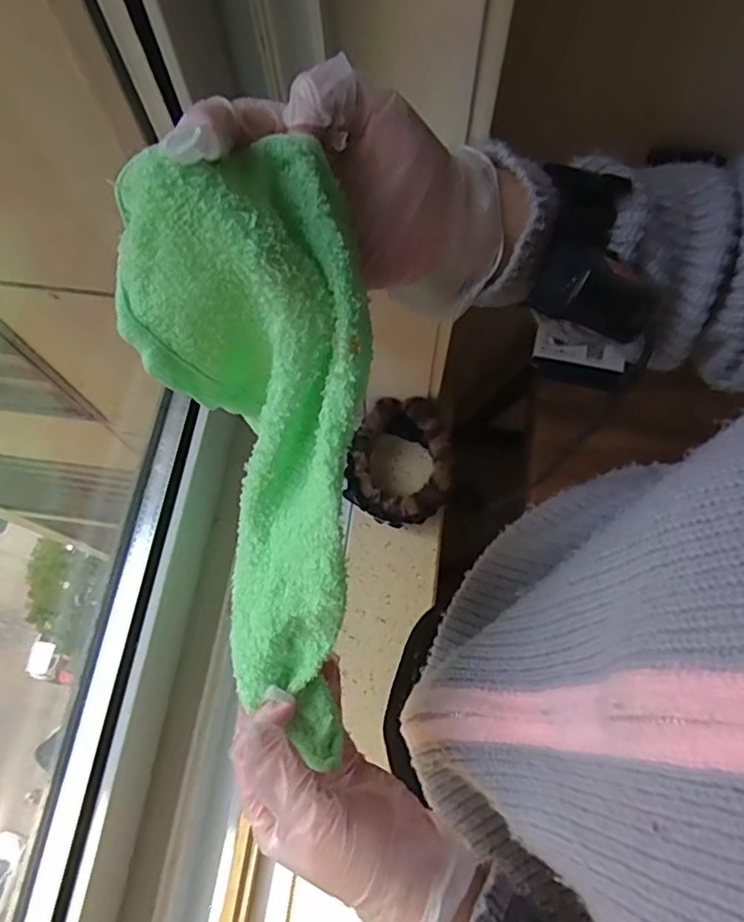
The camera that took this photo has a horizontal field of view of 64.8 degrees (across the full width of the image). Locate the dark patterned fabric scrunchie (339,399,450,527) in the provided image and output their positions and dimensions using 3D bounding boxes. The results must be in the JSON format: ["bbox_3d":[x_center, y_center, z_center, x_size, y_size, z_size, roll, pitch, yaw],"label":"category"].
[{"bbox_3d":[0.042,0.000,0.789,0.140,0.049,0.167,14,83,19],"label":"dark patterned fabric scrunchie"}]

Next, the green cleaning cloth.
[{"bbox_3d":[-0.050,0.007,0.273,0.095,0.266,0.067,2,25,2],"label":"green cleaning cloth"}]

